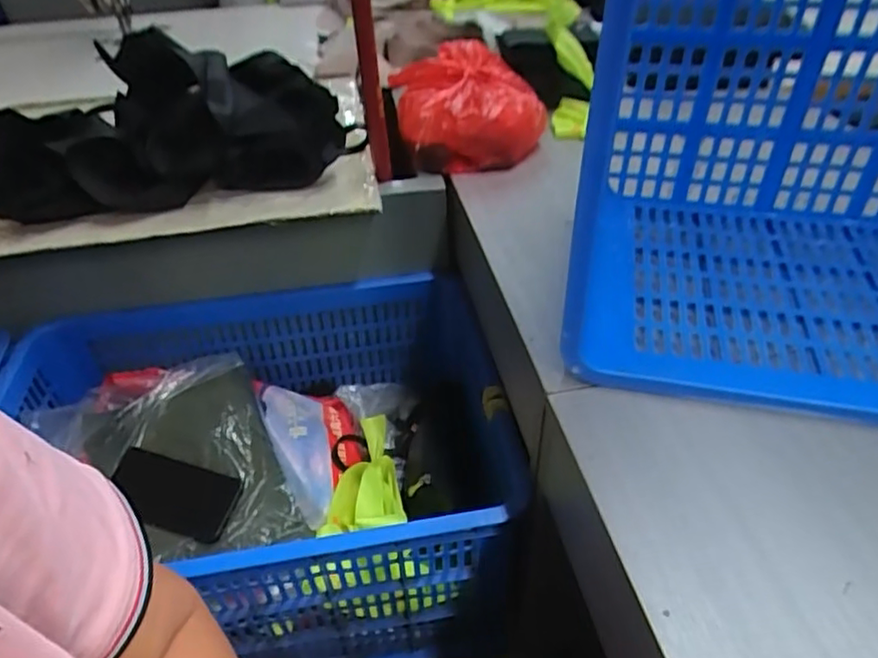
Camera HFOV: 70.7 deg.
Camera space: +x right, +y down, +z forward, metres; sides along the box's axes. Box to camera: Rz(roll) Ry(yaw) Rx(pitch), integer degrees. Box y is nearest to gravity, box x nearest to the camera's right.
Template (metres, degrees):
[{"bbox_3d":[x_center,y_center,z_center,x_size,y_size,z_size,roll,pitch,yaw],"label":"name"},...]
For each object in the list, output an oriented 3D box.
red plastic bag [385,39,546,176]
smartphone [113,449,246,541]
[{"bbox_3d":[0.039,-0.314,0.894,0.216,0.123,0.191,-1,41,2],"label":"red plastic bag"},{"bbox_3d":[-0.329,0.206,0.765,0.161,0.005,0.082,14,58,9],"label":"smartphone"}]

